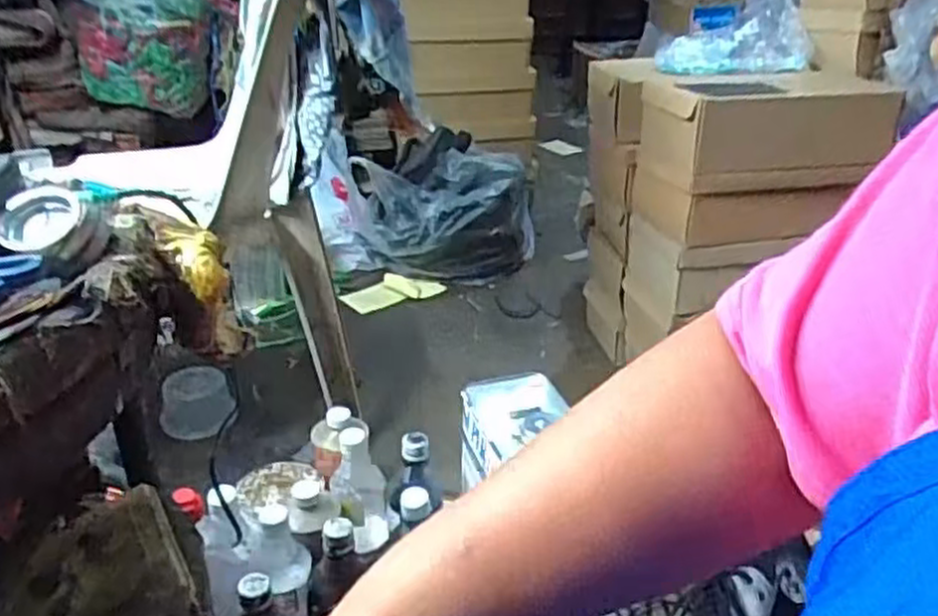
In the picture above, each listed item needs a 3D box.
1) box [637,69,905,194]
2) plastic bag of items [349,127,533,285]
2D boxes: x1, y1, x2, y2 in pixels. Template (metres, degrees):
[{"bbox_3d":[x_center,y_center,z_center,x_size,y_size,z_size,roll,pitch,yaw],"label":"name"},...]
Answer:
[{"bbox_3d":[0.417,-0.266,1.158,0.358,0.129,0.208,-5,29,-11],"label":"box"},{"bbox_3d":[-0.055,-0.224,1.741,0.392,0.245,0.303,-6,29,-13],"label":"plastic bag of items"}]

